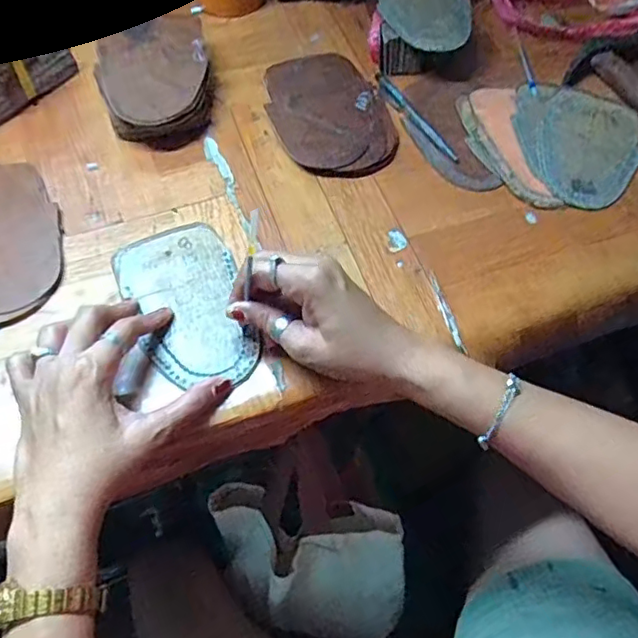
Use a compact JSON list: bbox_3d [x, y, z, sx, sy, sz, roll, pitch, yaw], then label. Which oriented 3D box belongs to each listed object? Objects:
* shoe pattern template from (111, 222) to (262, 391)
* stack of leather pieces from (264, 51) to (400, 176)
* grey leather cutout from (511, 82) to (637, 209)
[{"bbox_3d":[-0.097,-0.013,0.437,0.084,0.004,0.145,-22,62,-15],"label":"shoe pattern template"},{"bbox_3d":[0.009,-0.200,0.551,0.108,0.008,0.172,-18,61,-12],"label":"stack of leather pieces"},{"bbox_3d":[0.239,-0.165,0.537,0.113,0.006,0.159,13,59,6],"label":"grey leather cutout"}]

